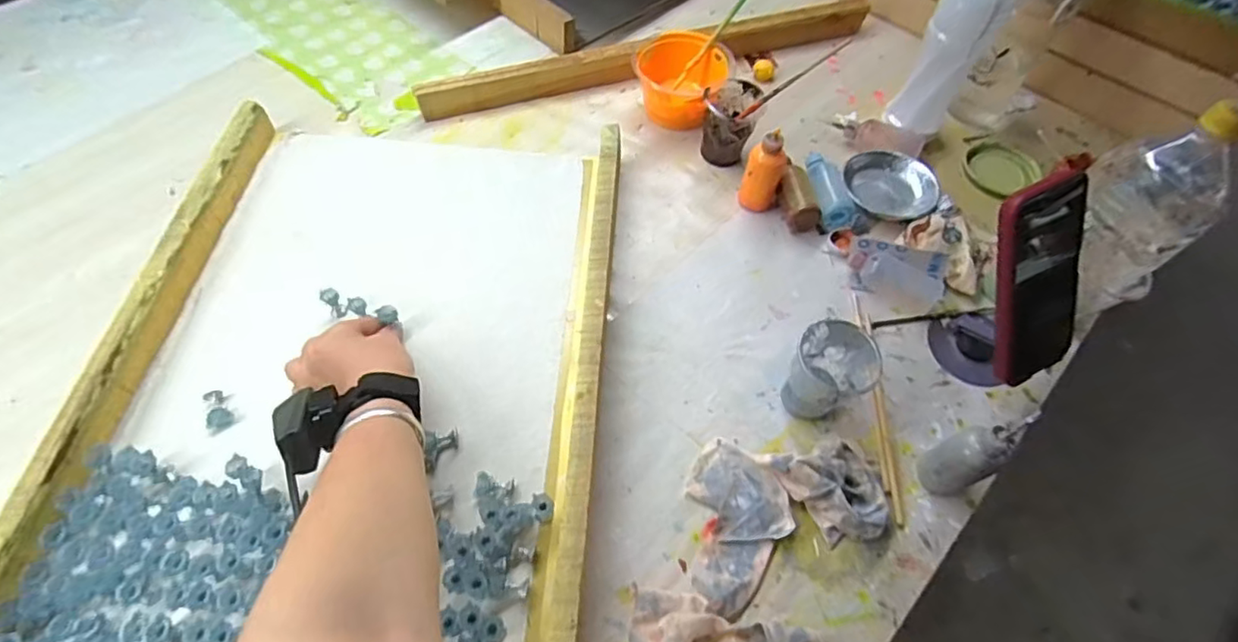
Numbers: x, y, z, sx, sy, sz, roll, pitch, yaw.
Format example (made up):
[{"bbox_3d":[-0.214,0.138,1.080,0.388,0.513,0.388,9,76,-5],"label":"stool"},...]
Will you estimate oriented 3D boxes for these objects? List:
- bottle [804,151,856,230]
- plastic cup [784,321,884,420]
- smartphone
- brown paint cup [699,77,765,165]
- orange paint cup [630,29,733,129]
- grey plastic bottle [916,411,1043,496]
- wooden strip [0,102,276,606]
[{"bbox_3d":[0.222,-0.144,0.644,0.037,0.029,0.095,-2,61,-4],"label":"bottle"},{"bbox_3d":[0.175,0.044,0.504,0.061,0.072,0.062,1,61,-3],"label":"plastic cup"},{"bbox_3d":[0.336,-0.030,0.482,0.083,0.180,0.013,-28,31,-7],"label":"smartphone"},{"bbox_3d":[0.121,-0.222,0.671,0.057,0.069,0.069,24,60,11],"label":"brown paint cup"},{"bbox_3d":[0.069,-0.274,0.699,0.108,0.070,0.120,20,59,9],"label":"orange paint cup"},{"bbox_3d":[0.264,0.099,0.451,0.031,0.118,0.037,-34,68,-20],"label":"grey plastic bottle"},{"bbox_3d":[-0.400,0.032,0.494,0.024,0.042,0.590,3,60,-1],"label":"wooden strip"}]

